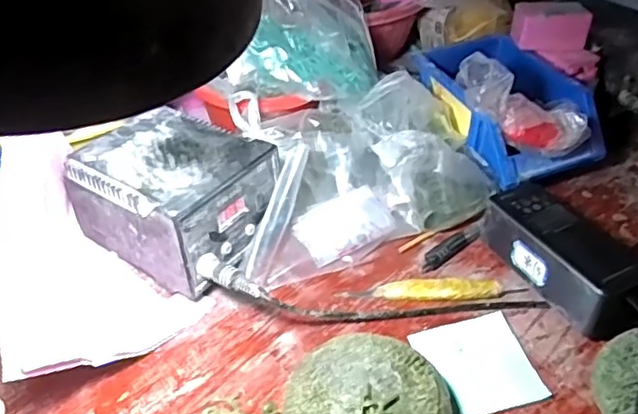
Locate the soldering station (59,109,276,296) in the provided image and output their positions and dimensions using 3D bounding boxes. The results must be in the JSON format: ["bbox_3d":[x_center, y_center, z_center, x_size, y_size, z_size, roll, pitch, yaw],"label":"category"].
[{"bbox_3d":[-0.119,-0.013,0.516,0.140,0.078,0.111,25,47,25],"label":"soldering station"}]

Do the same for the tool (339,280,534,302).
[{"bbox_3d":[0.092,0.066,0.497,0.146,0.013,0.017,-1,42,-2],"label":"tool"}]

